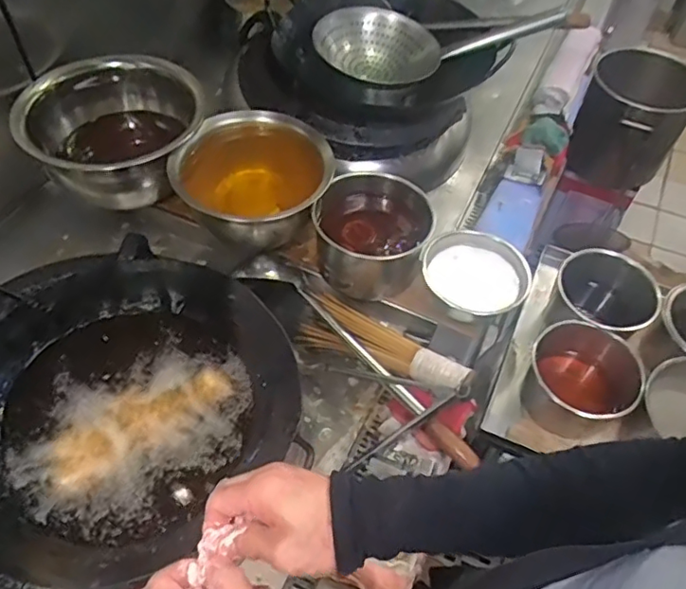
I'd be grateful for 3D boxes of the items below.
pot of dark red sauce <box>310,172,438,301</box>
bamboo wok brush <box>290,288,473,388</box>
[{"bbox_3d":[0.048,-0.099,0.977,0.186,0.119,0.178,1,54,-2],"label":"pot of dark red sauce"},{"bbox_3d":[0.065,0.074,0.896,0.291,0.050,0.107,22,55,31],"label":"bamboo wok brush"}]

